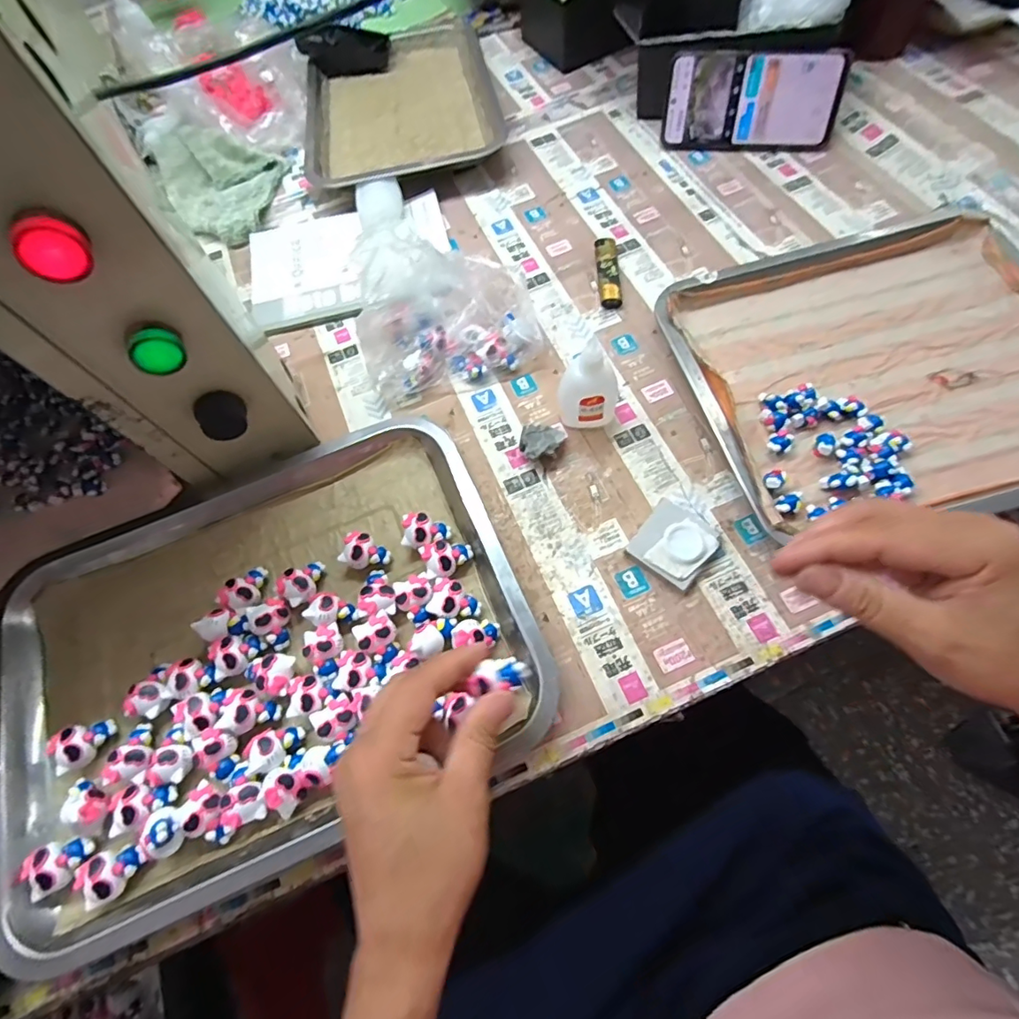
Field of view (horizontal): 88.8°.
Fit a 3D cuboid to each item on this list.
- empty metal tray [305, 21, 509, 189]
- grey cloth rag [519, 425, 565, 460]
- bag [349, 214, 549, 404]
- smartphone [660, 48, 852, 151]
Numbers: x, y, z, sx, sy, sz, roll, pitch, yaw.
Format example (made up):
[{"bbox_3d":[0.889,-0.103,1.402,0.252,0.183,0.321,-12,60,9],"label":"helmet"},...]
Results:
[{"bbox_3d":[-0.125,-0.474,0.605,0.211,0.028,0.298,-9,66,-1],"label":"empty metal tray"},{"bbox_3d":[0.026,-0.052,0.408,0.034,0.022,0.027,-3,66,1],"label":"grey cloth rag"},{"bbox_3d":[-0.055,-0.170,0.428,0.145,0.088,0.101,-14,66,-3],"label":"bag"},{"bbox_3d":[0.243,-0.412,0.524,0.163,0.077,0.009,9,35,11],"label":"smartphone"}]

